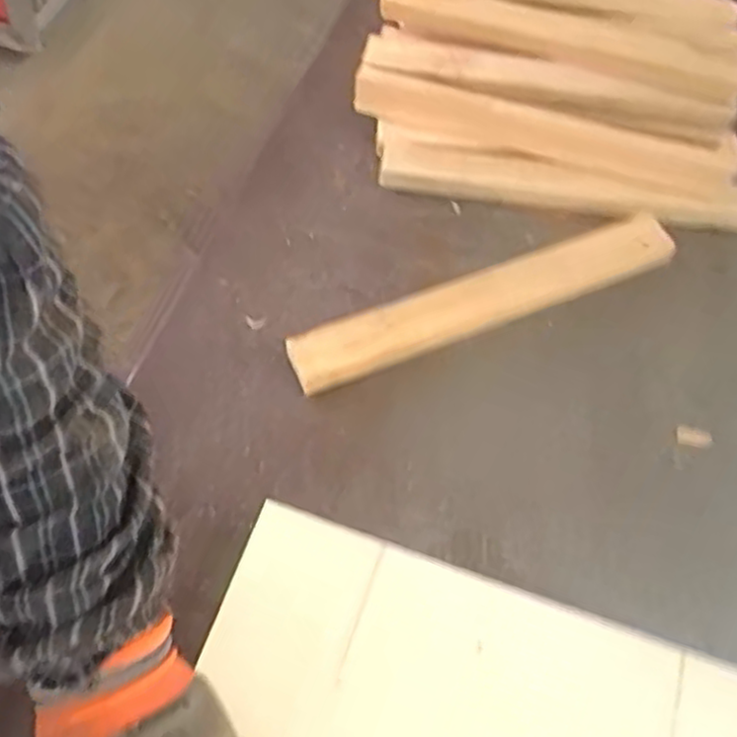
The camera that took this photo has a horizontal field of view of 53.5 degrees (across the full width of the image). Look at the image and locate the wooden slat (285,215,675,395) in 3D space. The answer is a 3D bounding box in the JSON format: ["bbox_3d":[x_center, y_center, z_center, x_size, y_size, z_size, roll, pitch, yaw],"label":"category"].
[{"bbox_3d":[0.091,-0.055,0.576,0.318,0.031,0.046,-20,64,-14],"label":"wooden slat"}]

